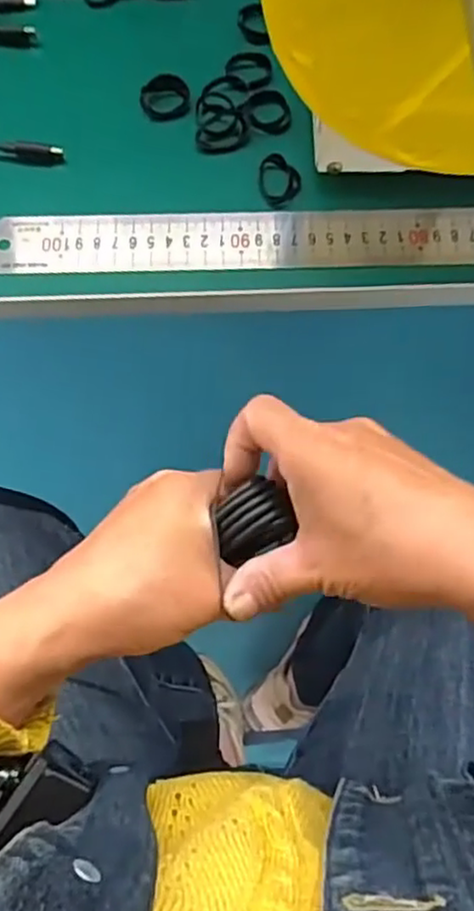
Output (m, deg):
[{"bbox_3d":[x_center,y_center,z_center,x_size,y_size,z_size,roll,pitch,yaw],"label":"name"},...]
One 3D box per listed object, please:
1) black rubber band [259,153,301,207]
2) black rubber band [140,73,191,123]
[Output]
[{"bbox_3d":[0.025,-0.158,0.383,0.022,0.009,0.031,-15,71,-6],"label":"black rubber band"},{"bbox_3d":[-0.043,-0.214,0.403,0.029,0.013,0.024,-3,70,-2],"label":"black rubber band"}]

